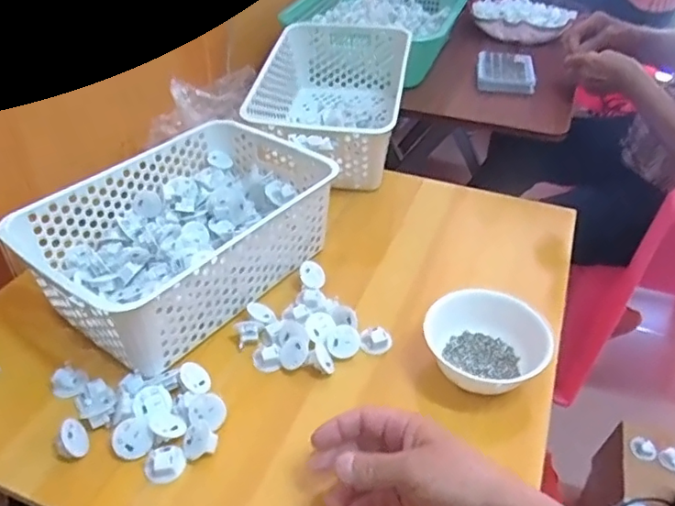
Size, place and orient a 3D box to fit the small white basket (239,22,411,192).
[{"bbox_3d":[-0.011,-0.233,0.873,0.205,0.116,0.316,8,40,8],"label":"small white basket"}]

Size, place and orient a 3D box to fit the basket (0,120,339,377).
[{"bbox_3d":[-0.165,-0.023,0.638,0.204,0.102,0.305,26,45,27],"label":"basket"}]

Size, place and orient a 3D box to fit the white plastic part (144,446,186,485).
[{"bbox_3d":[-0.143,0.176,0.480,0.027,0.015,0.030,23,44,24],"label":"white plastic part"}]

